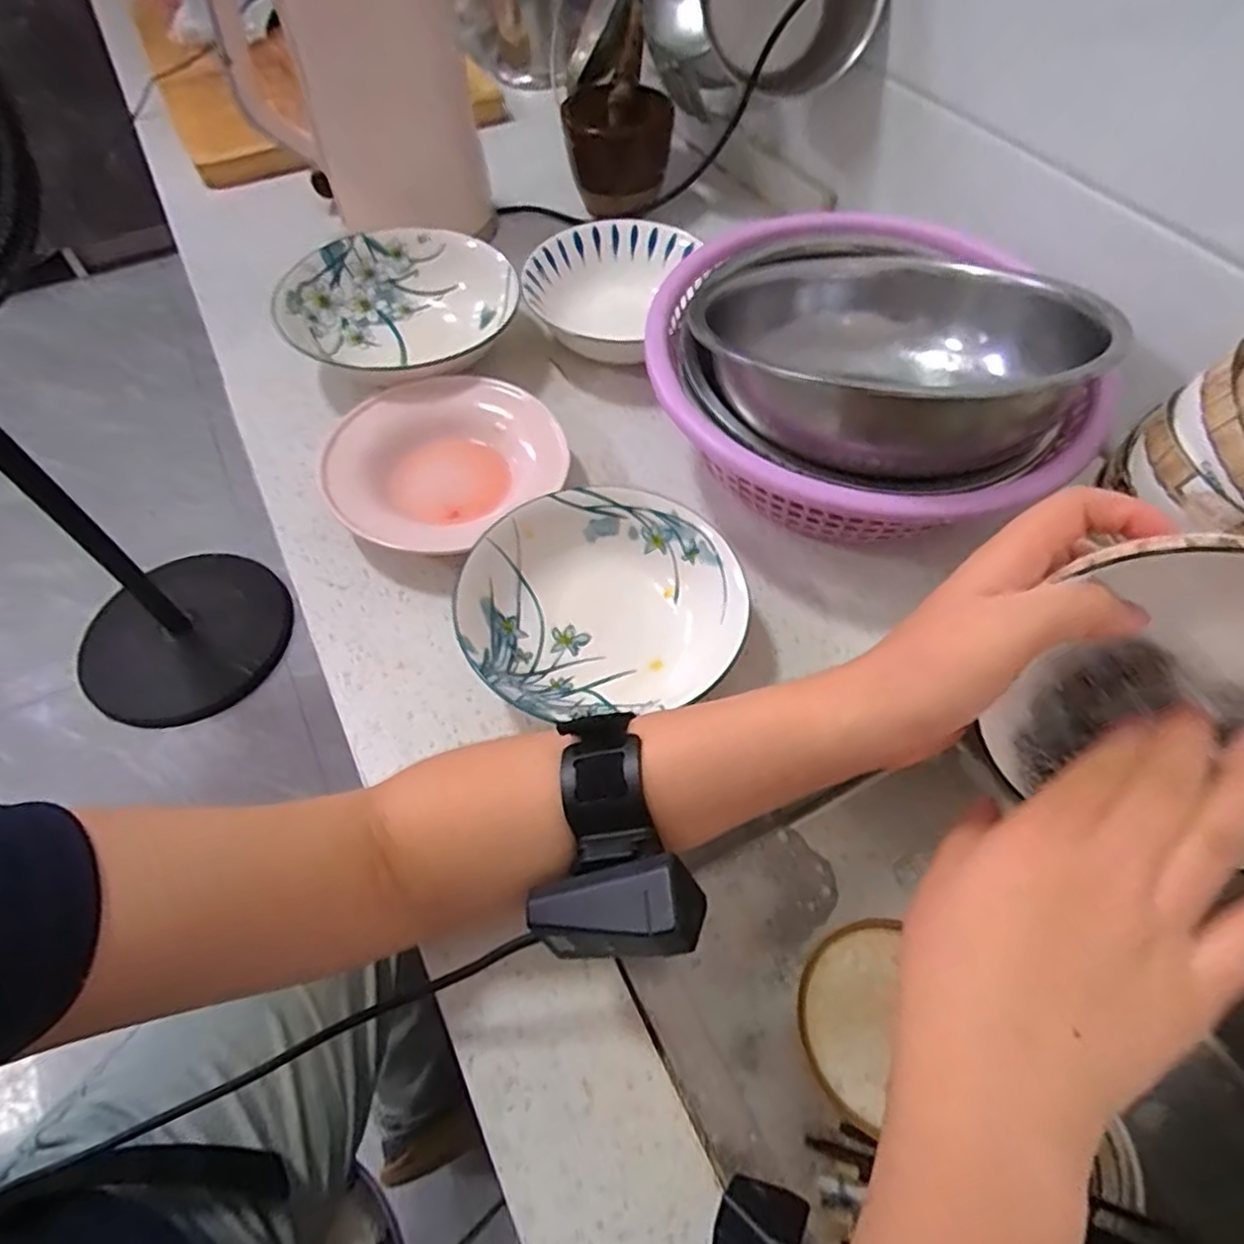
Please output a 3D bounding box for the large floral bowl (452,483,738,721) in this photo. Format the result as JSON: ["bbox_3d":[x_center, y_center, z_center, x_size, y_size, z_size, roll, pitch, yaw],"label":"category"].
[{"bbox_3d":[-0.014,-0.011,0.433,0.166,0.048,0.151,0,57,0],"label":"large floral bowl"}]

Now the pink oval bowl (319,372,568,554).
[{"bbox_3d":[-0.131,-0.115,0.497,0.158,0.043,0.170,-31,62,-18],"label":"pink oval bowl"}]

